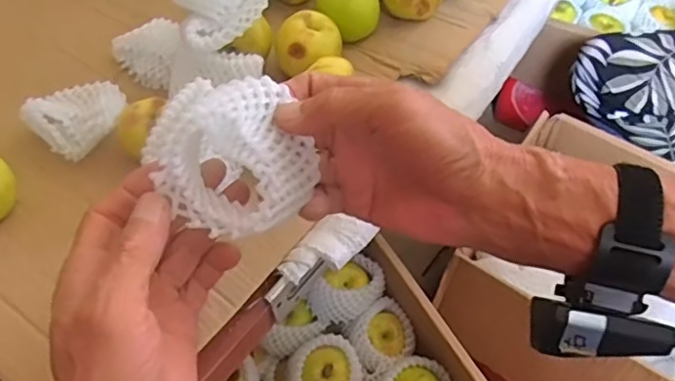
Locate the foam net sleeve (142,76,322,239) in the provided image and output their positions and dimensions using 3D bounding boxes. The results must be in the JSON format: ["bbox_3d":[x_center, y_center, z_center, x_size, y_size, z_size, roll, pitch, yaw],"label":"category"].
[{"bbox_3d":[-0.050,-0.018,0.313,0.065,0.060,0.076,28,58,18],"label":"foam net sleeve"}]

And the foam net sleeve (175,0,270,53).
[{"bbox_3d":[-0.101,-0.171,0.526,0.088,0.037,0.072,-27,58,-19],"label":"foam net sleeve"}]

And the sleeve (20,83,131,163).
[{"bbox_3d":[-0.227,-0.059,0.525,0.081,0.047,0.061,-14,55,-11],"label":"sleeve"}]

